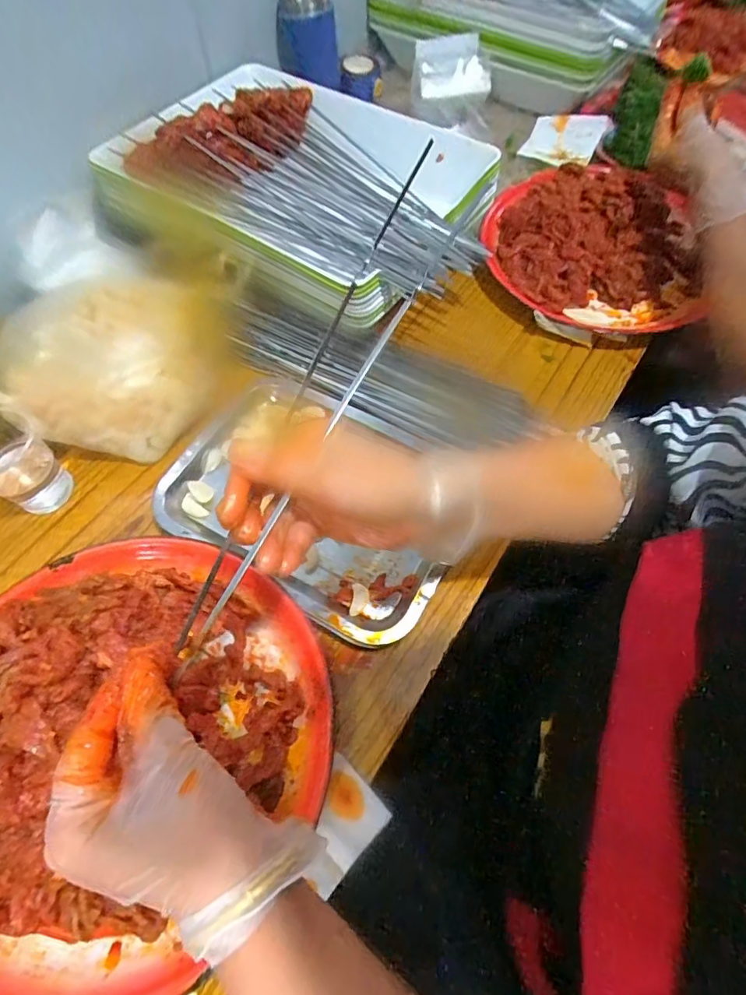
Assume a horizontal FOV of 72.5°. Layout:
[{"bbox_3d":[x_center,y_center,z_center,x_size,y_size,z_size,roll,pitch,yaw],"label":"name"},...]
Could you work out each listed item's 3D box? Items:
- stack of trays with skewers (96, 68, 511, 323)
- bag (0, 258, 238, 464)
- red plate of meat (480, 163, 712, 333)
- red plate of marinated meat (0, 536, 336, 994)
[{"bbox_3d":[-0.065,-0.356,0.599,0.402,0.117,0.294,32,65,16],"label":"stack of trays with skewers"},{"bbox_3d":[-0.241,-0.146,0.493,0.181,0.102,0.208,2,61,1],"label":"bag"},{"bbox_3d":[0.267,-0.319,0.614,0.249,0.081,0.236,0,61,0],"label":"red plate of meat"},{"bbox_3d":[-0.182,0.157,0.338,0.263,0.072,0.290,38,68,18],"label":"red plate of marinated meat"}]

